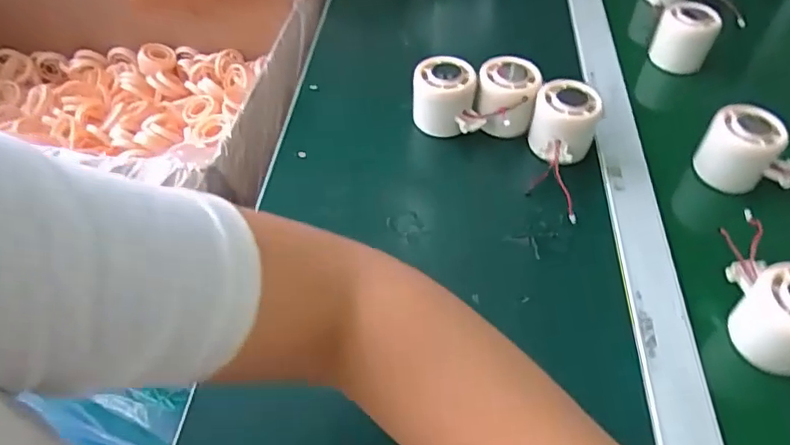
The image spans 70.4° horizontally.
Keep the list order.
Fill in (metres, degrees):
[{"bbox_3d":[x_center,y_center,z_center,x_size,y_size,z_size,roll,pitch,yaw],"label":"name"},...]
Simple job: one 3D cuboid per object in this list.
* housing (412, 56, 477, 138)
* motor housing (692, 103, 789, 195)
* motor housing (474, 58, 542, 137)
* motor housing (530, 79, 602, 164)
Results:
[{"bbox_3d":[0.044,-0.115,0.521,0.056,0.054,0.057,5,50,4],"label":"housing"},{"bbox_3d":[0.302,-0.063,0.490,0.062,0.060,0.050,30,56,23],"label":"motor housing"},{"bbox_3d":[0.103,-0.113,0.524,0.055,0.062,0.058,9,50,8],"label":"motor housing"},{"bbox_3d":[0.147,-0.083,0.494,0.054,0.056,0.067,17,52,14],"label":"motor housing"}]

